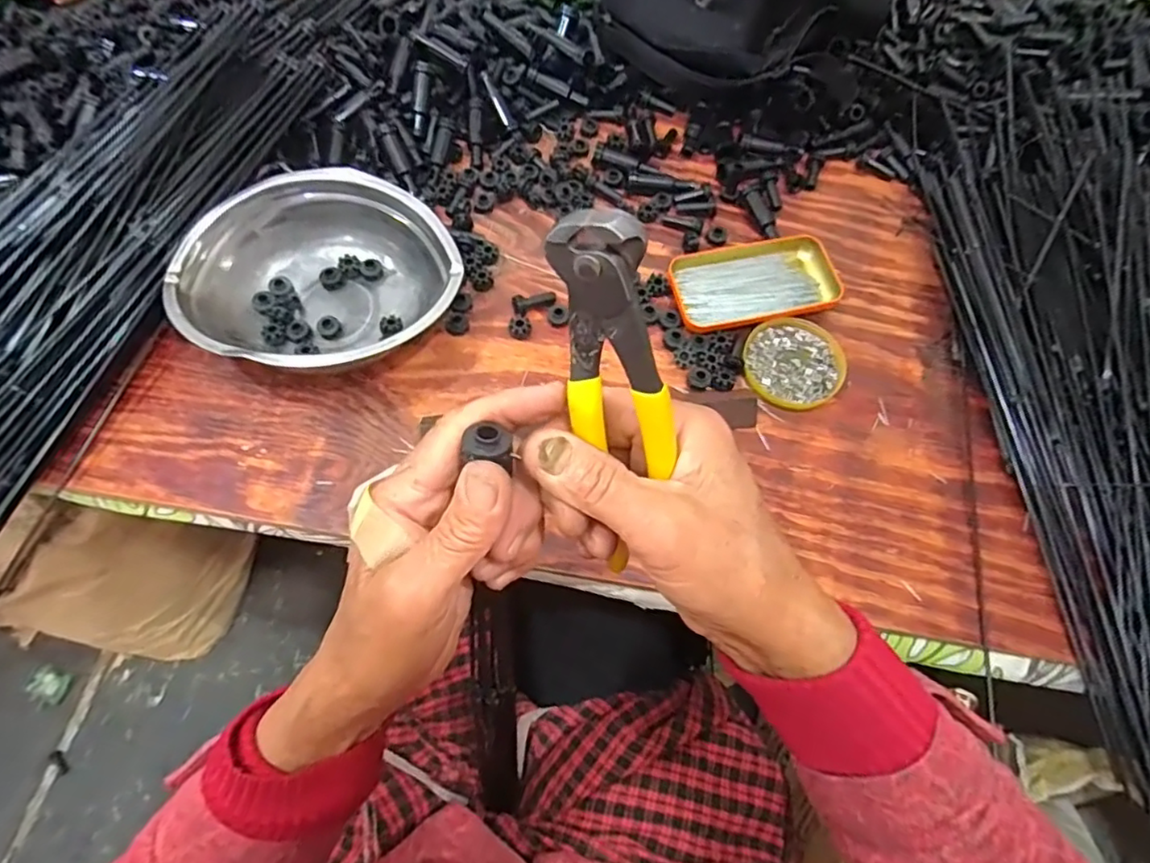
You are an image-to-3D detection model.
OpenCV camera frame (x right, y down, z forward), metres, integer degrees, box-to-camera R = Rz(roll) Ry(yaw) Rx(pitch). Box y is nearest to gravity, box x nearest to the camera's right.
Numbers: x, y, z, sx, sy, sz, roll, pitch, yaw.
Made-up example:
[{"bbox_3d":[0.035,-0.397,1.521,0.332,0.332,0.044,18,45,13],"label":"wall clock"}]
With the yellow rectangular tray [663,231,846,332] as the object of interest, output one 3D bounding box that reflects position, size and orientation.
[{"bbox_3d":[0.158,-0.132,0.552,0.145,0.024,0.083,-12,66,-8],"label":"yellow rectangular tray"}]

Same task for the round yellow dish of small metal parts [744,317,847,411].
[{"bbox_3d":[0.185,-0.059,0.524,0.085,0.007,0.083,1,65,-2],"label":"round yellow dish of small metal parts"}]

